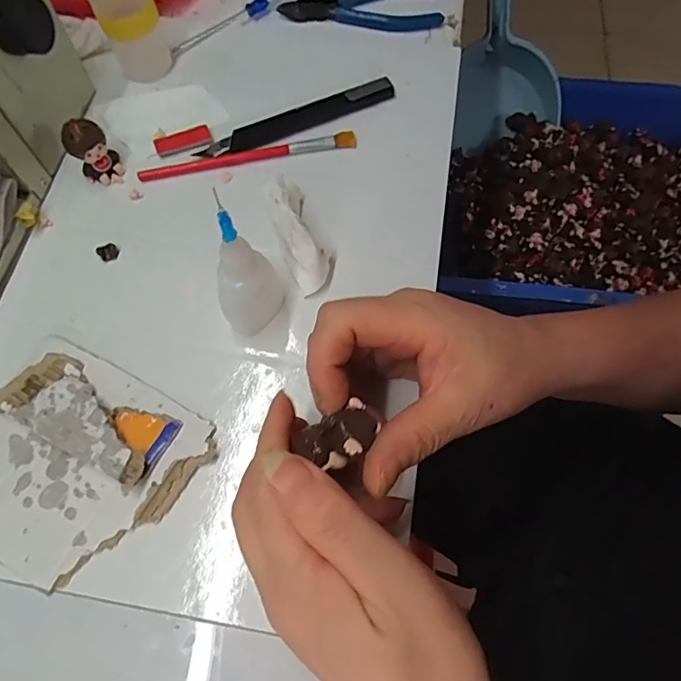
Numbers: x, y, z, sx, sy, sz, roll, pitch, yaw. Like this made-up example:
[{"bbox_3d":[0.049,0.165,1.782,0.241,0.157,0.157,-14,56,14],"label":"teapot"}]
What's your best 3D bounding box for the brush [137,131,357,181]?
[{"bbox_3d":[-0.060,-0.122,0.335,0.142,0.005,0.010,-11,67,-6],"label":"brush"}]

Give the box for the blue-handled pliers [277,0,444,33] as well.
[{"bbox_3d":[0.017,-0.263,0.399,0.124,0.007,0.047,-4,67,-3],"label":"blue-handled pliers"}]

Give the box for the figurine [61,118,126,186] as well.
[{"bbox_3d":[-0.154,-0.117,0.316,0.025,0.035,0.021,-28,70,-12],"label":"figurine"}]

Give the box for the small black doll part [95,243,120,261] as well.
[{"bbox_3d":[-0.141,-0.054,0.309,0.011,0.004,0.011,0,67,-1],"label":"small black doll part"}]

